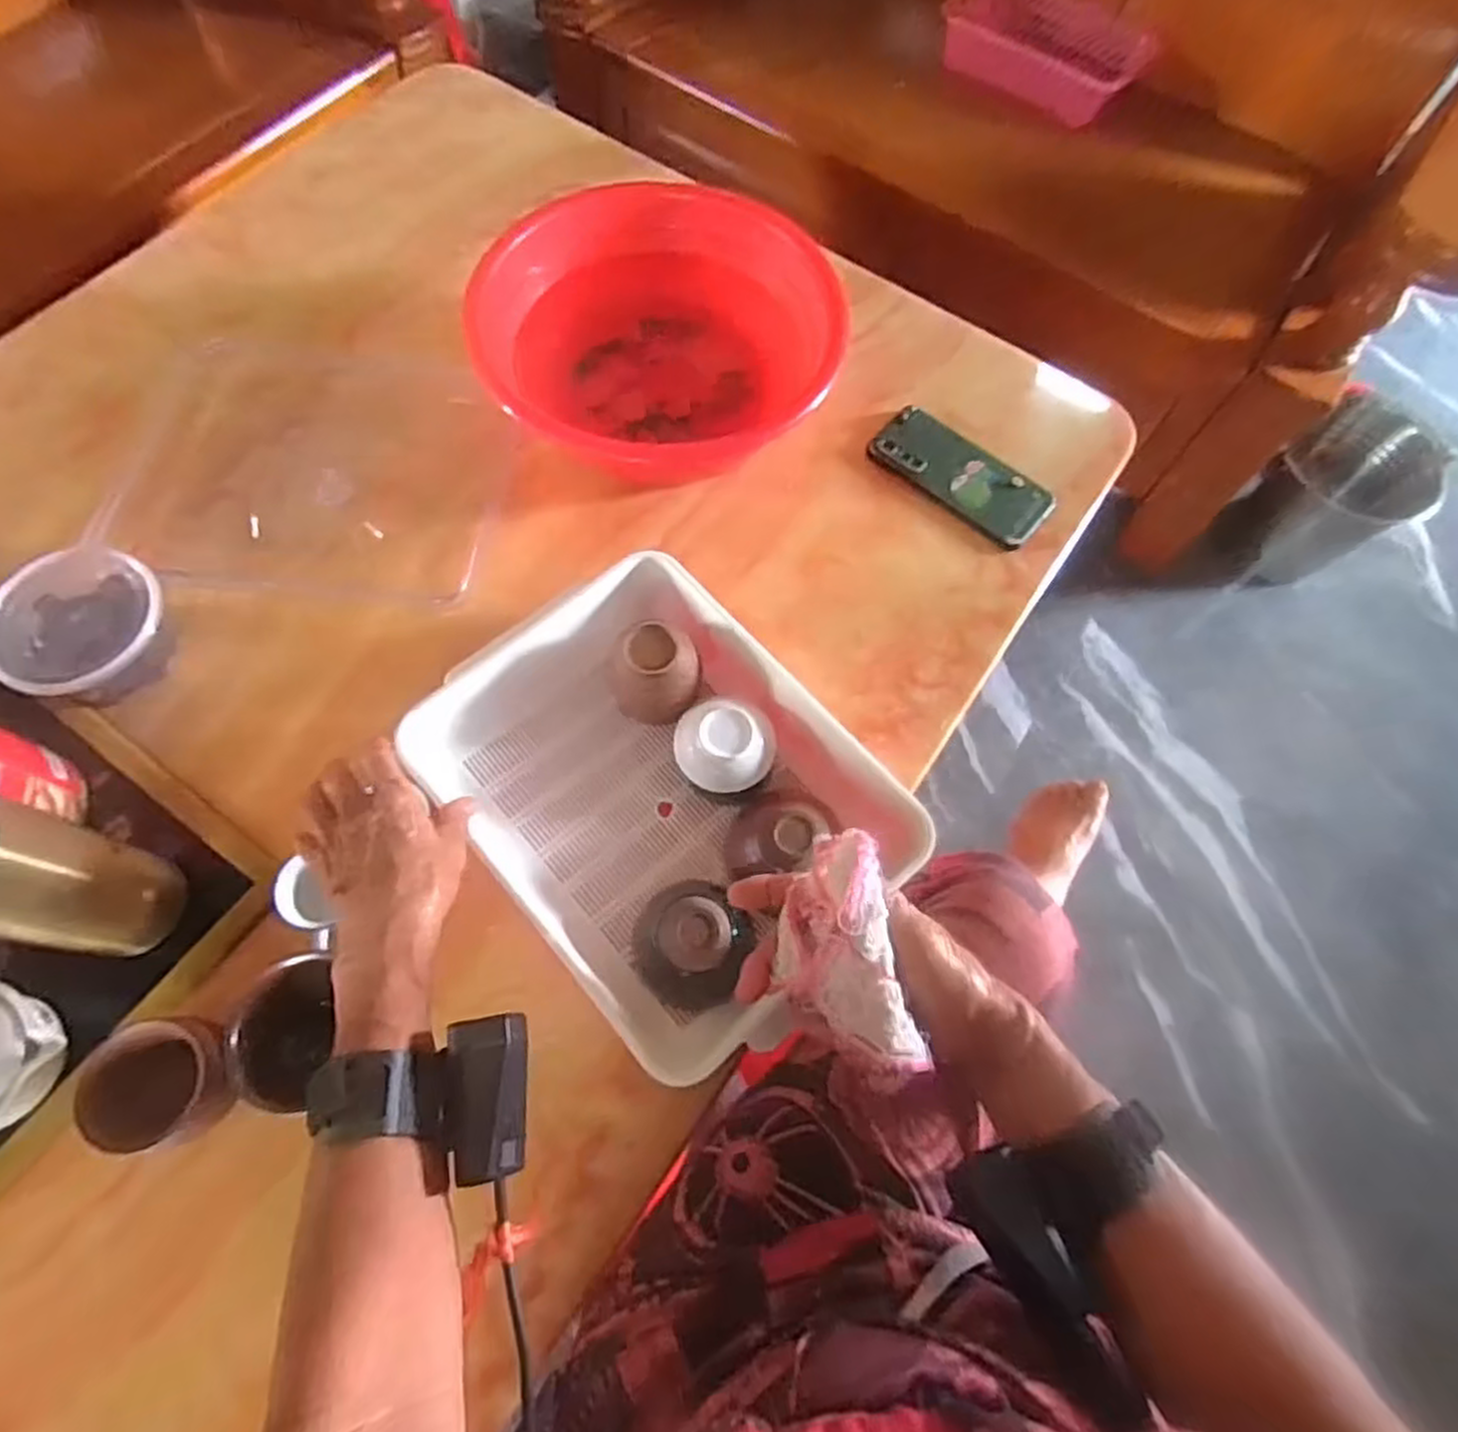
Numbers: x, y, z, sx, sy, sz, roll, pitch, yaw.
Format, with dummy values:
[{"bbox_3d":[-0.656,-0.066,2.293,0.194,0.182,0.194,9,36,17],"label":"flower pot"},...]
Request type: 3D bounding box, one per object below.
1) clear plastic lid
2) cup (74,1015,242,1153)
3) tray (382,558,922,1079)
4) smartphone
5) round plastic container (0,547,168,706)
[{"bbox_3d":[-0.351,-0.223,0.691,0.318,0.022,0.265,5,64,0],"label":"clear plastic lid"},{"bbox_3d":[-0.322,0.213,0.465,0.070,0.066,0.063,-17,69,-10],"label":"cup"},{"bbox_3d":[-0.045,0.054,0.559,0.233,0.072,0.309,-38,74,-17],"label":"tray"},{"bbox_3d":[0.209,-0.219,0.726,0.165,0.014,0.079,36,70,11],"label":"smartphone"},{"bbox_3d":[-0.467,-0.062,0.584,0.108,0.056,0.110,21,68,5],"label":"round plastic container"}]

